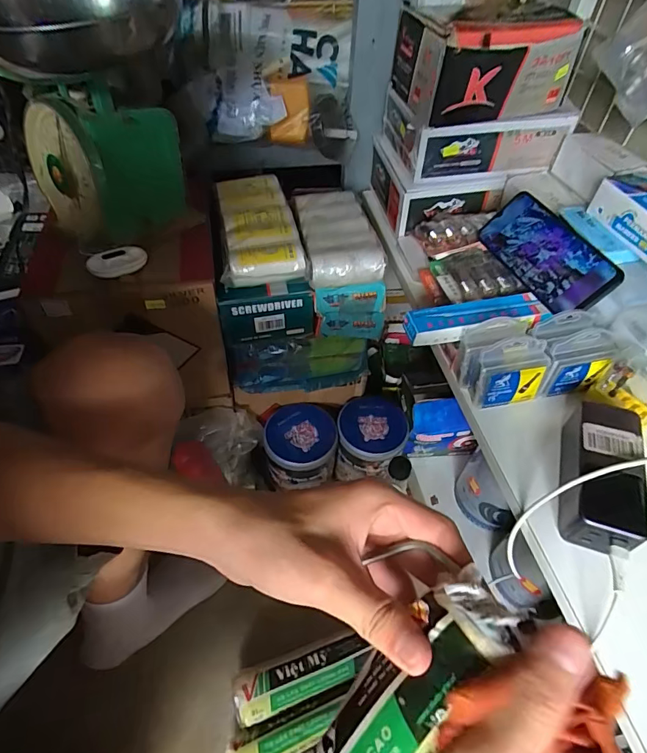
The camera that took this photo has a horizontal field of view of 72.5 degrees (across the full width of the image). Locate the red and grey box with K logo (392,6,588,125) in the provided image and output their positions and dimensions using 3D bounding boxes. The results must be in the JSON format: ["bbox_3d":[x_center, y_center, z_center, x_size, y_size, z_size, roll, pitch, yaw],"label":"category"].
[{"bbox_3d":[0.201,-0.395,0.557,0.180,0.094,0.142,-9,50,-11],"label":"red and grey box with K logo"}]

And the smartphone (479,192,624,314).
[{"bbox_3d":[0.254,-0.142,0.507,0.078,0.012,0.160,-43,59,20],"label":"smartphone"}]

